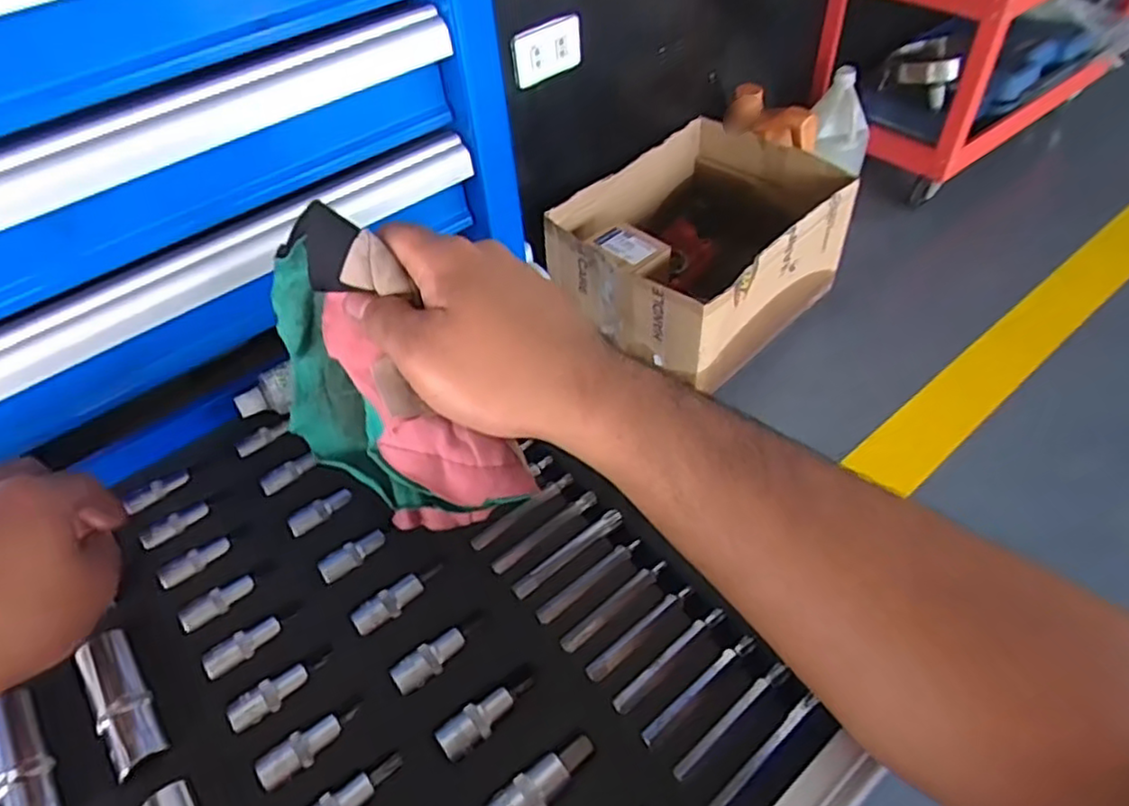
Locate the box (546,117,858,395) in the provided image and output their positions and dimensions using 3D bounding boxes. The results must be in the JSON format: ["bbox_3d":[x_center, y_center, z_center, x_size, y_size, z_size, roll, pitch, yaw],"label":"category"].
[{"bbox_3d":[0.237,-0.250,1.214,0.359,0.248,0.452,34,60,27],"label":"box"}]

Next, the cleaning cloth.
[{"bbox_3d":[-0.083,-0.008,0.323,0.142,0.127,0.056,30,58,24],"label":"cleaning cloth"}]

